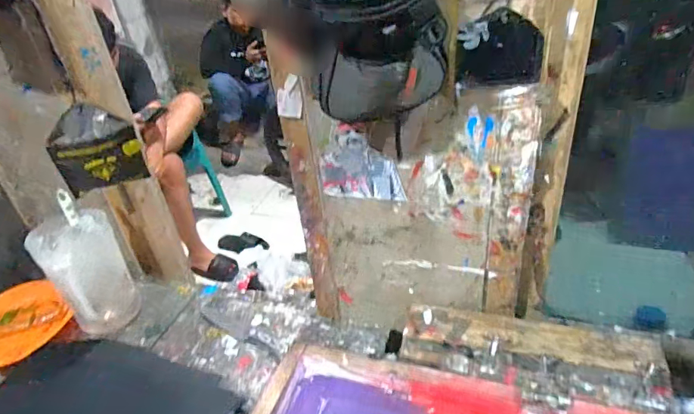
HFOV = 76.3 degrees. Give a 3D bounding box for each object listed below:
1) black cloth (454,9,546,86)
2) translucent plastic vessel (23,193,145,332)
[{"bbox_3d":[0.194,-0.200,0.564,0.102,0.088,0.005,5,33,17],"label":"black cloth"},{"bbox_3d":[-0.480,0.124,0.828,0.126,0.217,0.119,-25,36,-28],"label":"translucent plastic vessel"}]

